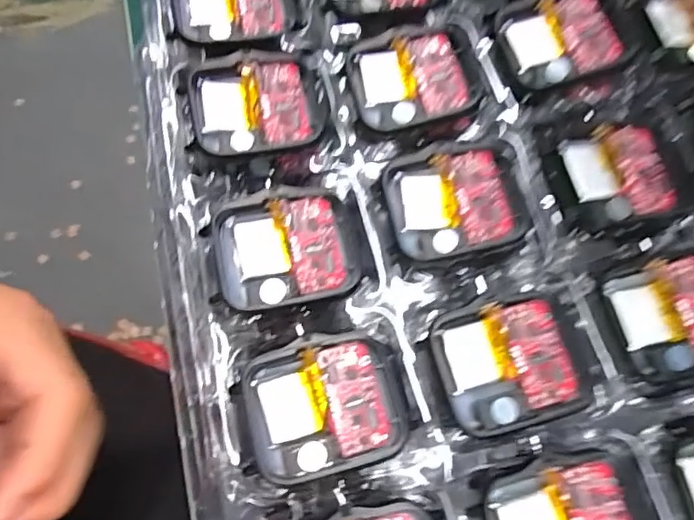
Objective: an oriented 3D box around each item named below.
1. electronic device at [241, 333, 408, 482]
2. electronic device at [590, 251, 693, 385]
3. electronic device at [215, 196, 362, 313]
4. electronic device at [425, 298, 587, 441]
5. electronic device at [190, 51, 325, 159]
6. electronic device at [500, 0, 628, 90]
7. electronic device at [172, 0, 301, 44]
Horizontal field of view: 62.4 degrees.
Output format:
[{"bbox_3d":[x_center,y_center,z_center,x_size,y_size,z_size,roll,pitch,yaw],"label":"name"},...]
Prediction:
[{"bbox_3d":[-0.007,0.041,0.163,0.042,0.006,0.037,-15,72,-7],"label":"electronic device"},{"bbox_3d":[0.099,0.017,0.174,0.046,0.004,0.035,-14,72,-6],"label":"electronic device"},{"bbox_3d":[-0.020,-0.003,0.177,0.041,0.004,0.035,-10,71,-5],"label":"electronic device"},{"bbox_3d":[0.047,0.031,0.167,0.038,0.004,0.036,-14,72,-6],"label":"electronic device"},{"bbox_3d":[-0.030,-0.053,0.196,0.045,0.008,0.036,-13,72,-6],"label":"electronic device"},{"bbox_3d":[0.077,-0.079,0.204,0.038,0.005,0.035,-15,72,-7],"label":"electronic device"},{"bbox_3d":[-0.040,-0.092,0.211,0.045,0.009,0.034,-10,71,-5],"label":"electronic device"}]

